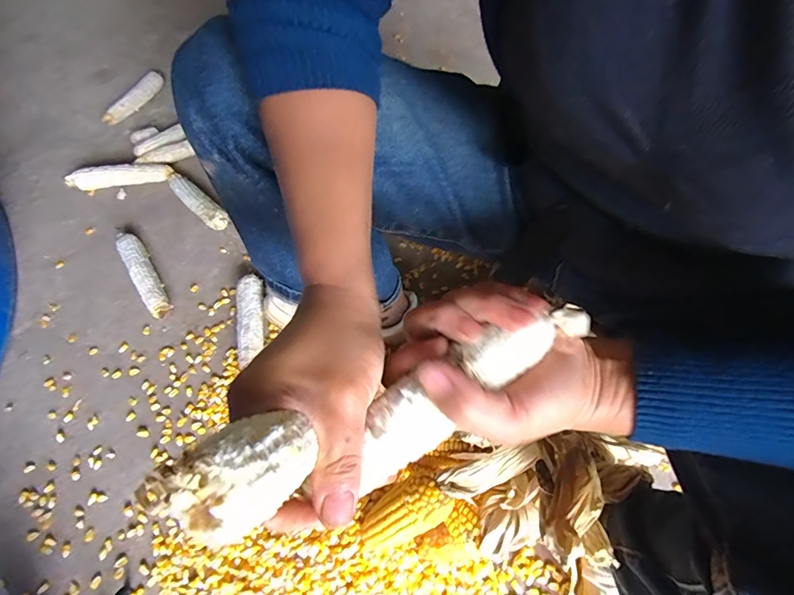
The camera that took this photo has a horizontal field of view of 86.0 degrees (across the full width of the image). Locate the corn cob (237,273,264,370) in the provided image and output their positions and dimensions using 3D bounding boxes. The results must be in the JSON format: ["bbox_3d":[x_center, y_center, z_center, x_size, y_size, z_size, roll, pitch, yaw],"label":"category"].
[{"bbox_3d":[-0.229,0.038,0.671,0.040,0.039,0.158,-9,63,-5],"label":"corn cob"}]

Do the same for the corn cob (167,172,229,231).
[{"bbox_3d":[-0.377,-0.181,0.794,0.165,0.032,0.039,38,68,17],"label":"corn cob"}]

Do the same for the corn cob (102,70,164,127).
[{"bbox_3d":[-0.584,-0.445,0.948,0.028,0.041,0.176,20,64,12],"label":"corn cob"}]

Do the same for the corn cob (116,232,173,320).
[{"bbox_3d":[-0.421,-0.039,0.712,0.036,0.037,0.180,-31,67,-16],"label":"corn cob"}]

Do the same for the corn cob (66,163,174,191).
[{"bbox_3d":[-0.529,-0.232,0.819,0.187,0.039,0.030,-9,63,-5],"label":"corn cob"}]

